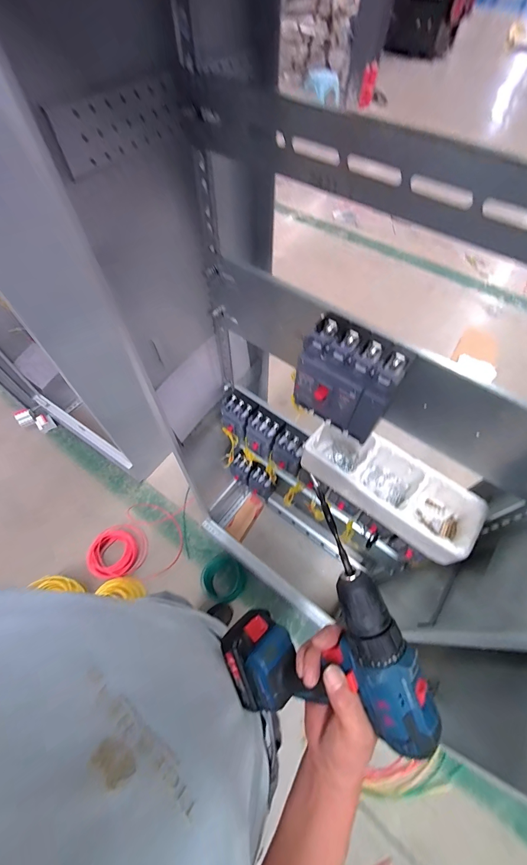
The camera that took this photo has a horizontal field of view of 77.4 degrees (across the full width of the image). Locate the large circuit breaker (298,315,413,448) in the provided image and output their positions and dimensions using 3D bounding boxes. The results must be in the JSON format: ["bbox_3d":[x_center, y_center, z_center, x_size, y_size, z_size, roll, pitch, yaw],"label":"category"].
[{"bbox_3d":[0.128,-0.076,0.501,0.149,0.133,0.091,36,66,17],"label":"large circuit breaker"}]

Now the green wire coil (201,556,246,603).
[{"bbox_3d":[-0.181,0.661,1.478,0.183,0.042,0.183,1,60,-1],"label":"green wire coil"}]

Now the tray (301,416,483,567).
[{"bbox_3d":[0.249,0.104,0.666,0.335,0.084,0.126,36,66,18],"label":"tray"}]

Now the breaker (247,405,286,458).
[{"bbox_3d":[0.003,0.001,0.822,0.083,0.087,0.083,41,67,20],"label":"breaker"}]

